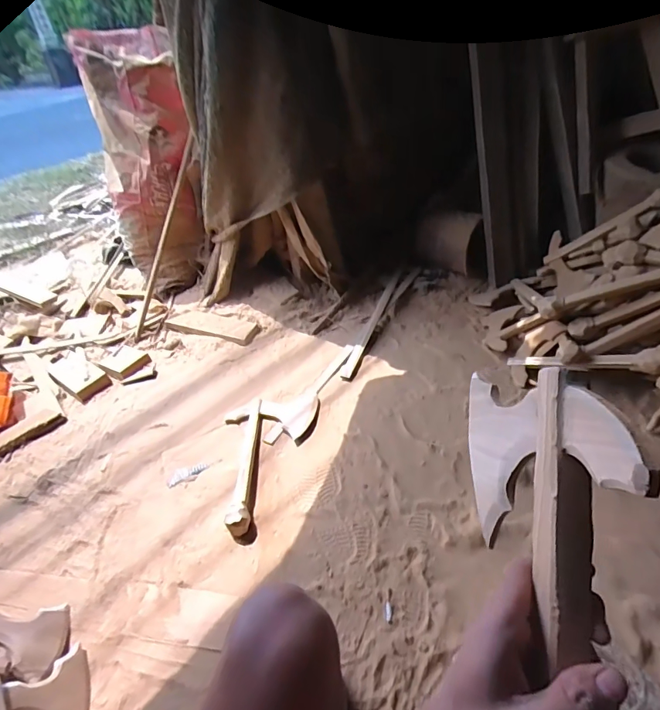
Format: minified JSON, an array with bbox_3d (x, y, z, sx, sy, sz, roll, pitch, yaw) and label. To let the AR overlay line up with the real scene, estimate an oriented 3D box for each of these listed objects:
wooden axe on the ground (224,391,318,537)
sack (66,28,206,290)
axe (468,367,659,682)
[{"bbox_3d":[-0.129,0.228,1.079,0.250,0.061,0.380,-13,37,-5],"label":"wooden axe on the ground"},{"bbox_3d":[-0.615,-0.624,1.562,0.349,0.808,0.250,-22,39,-16],"label":"sack"},{"bbox_3d":[0.128,0.188,0.278,0.065,0.211,0.364,4,76,13],"label":"axe"}]

